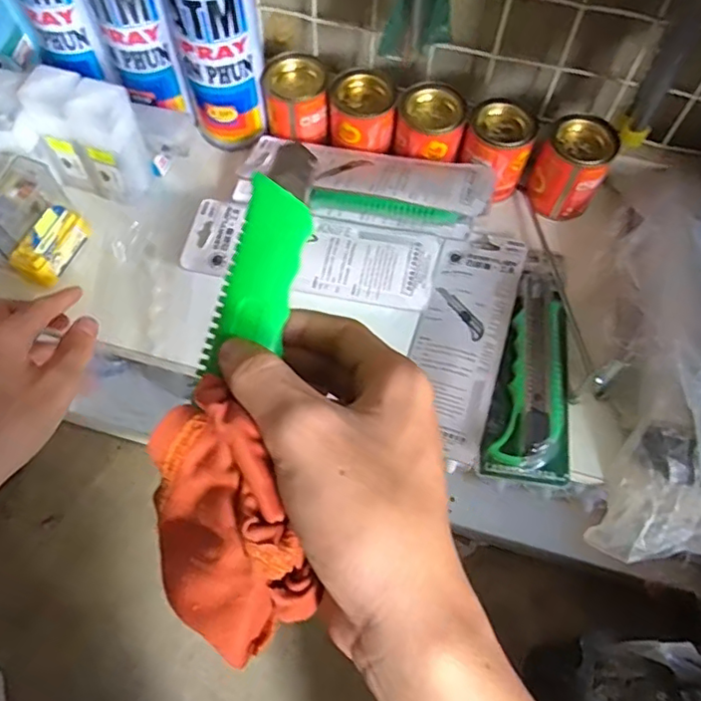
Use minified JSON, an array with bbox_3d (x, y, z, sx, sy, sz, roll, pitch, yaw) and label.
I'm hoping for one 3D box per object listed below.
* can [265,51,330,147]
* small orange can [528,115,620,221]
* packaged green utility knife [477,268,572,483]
[{"bbox_3d":[-0.046,-0.213,0.505,0.053,0.051,0.055,-3,61,-3],"label":"can"},{"bbox_3d":[0.179,-0.148,0.484,0.053,0.066,0.048,19,62,9],"label":"small orange can"},{"bbox_3d":[0.138,0.013,0.438,0.060,0.022,0.166,13,61,6],"label":"packaged green utility knife"}]

